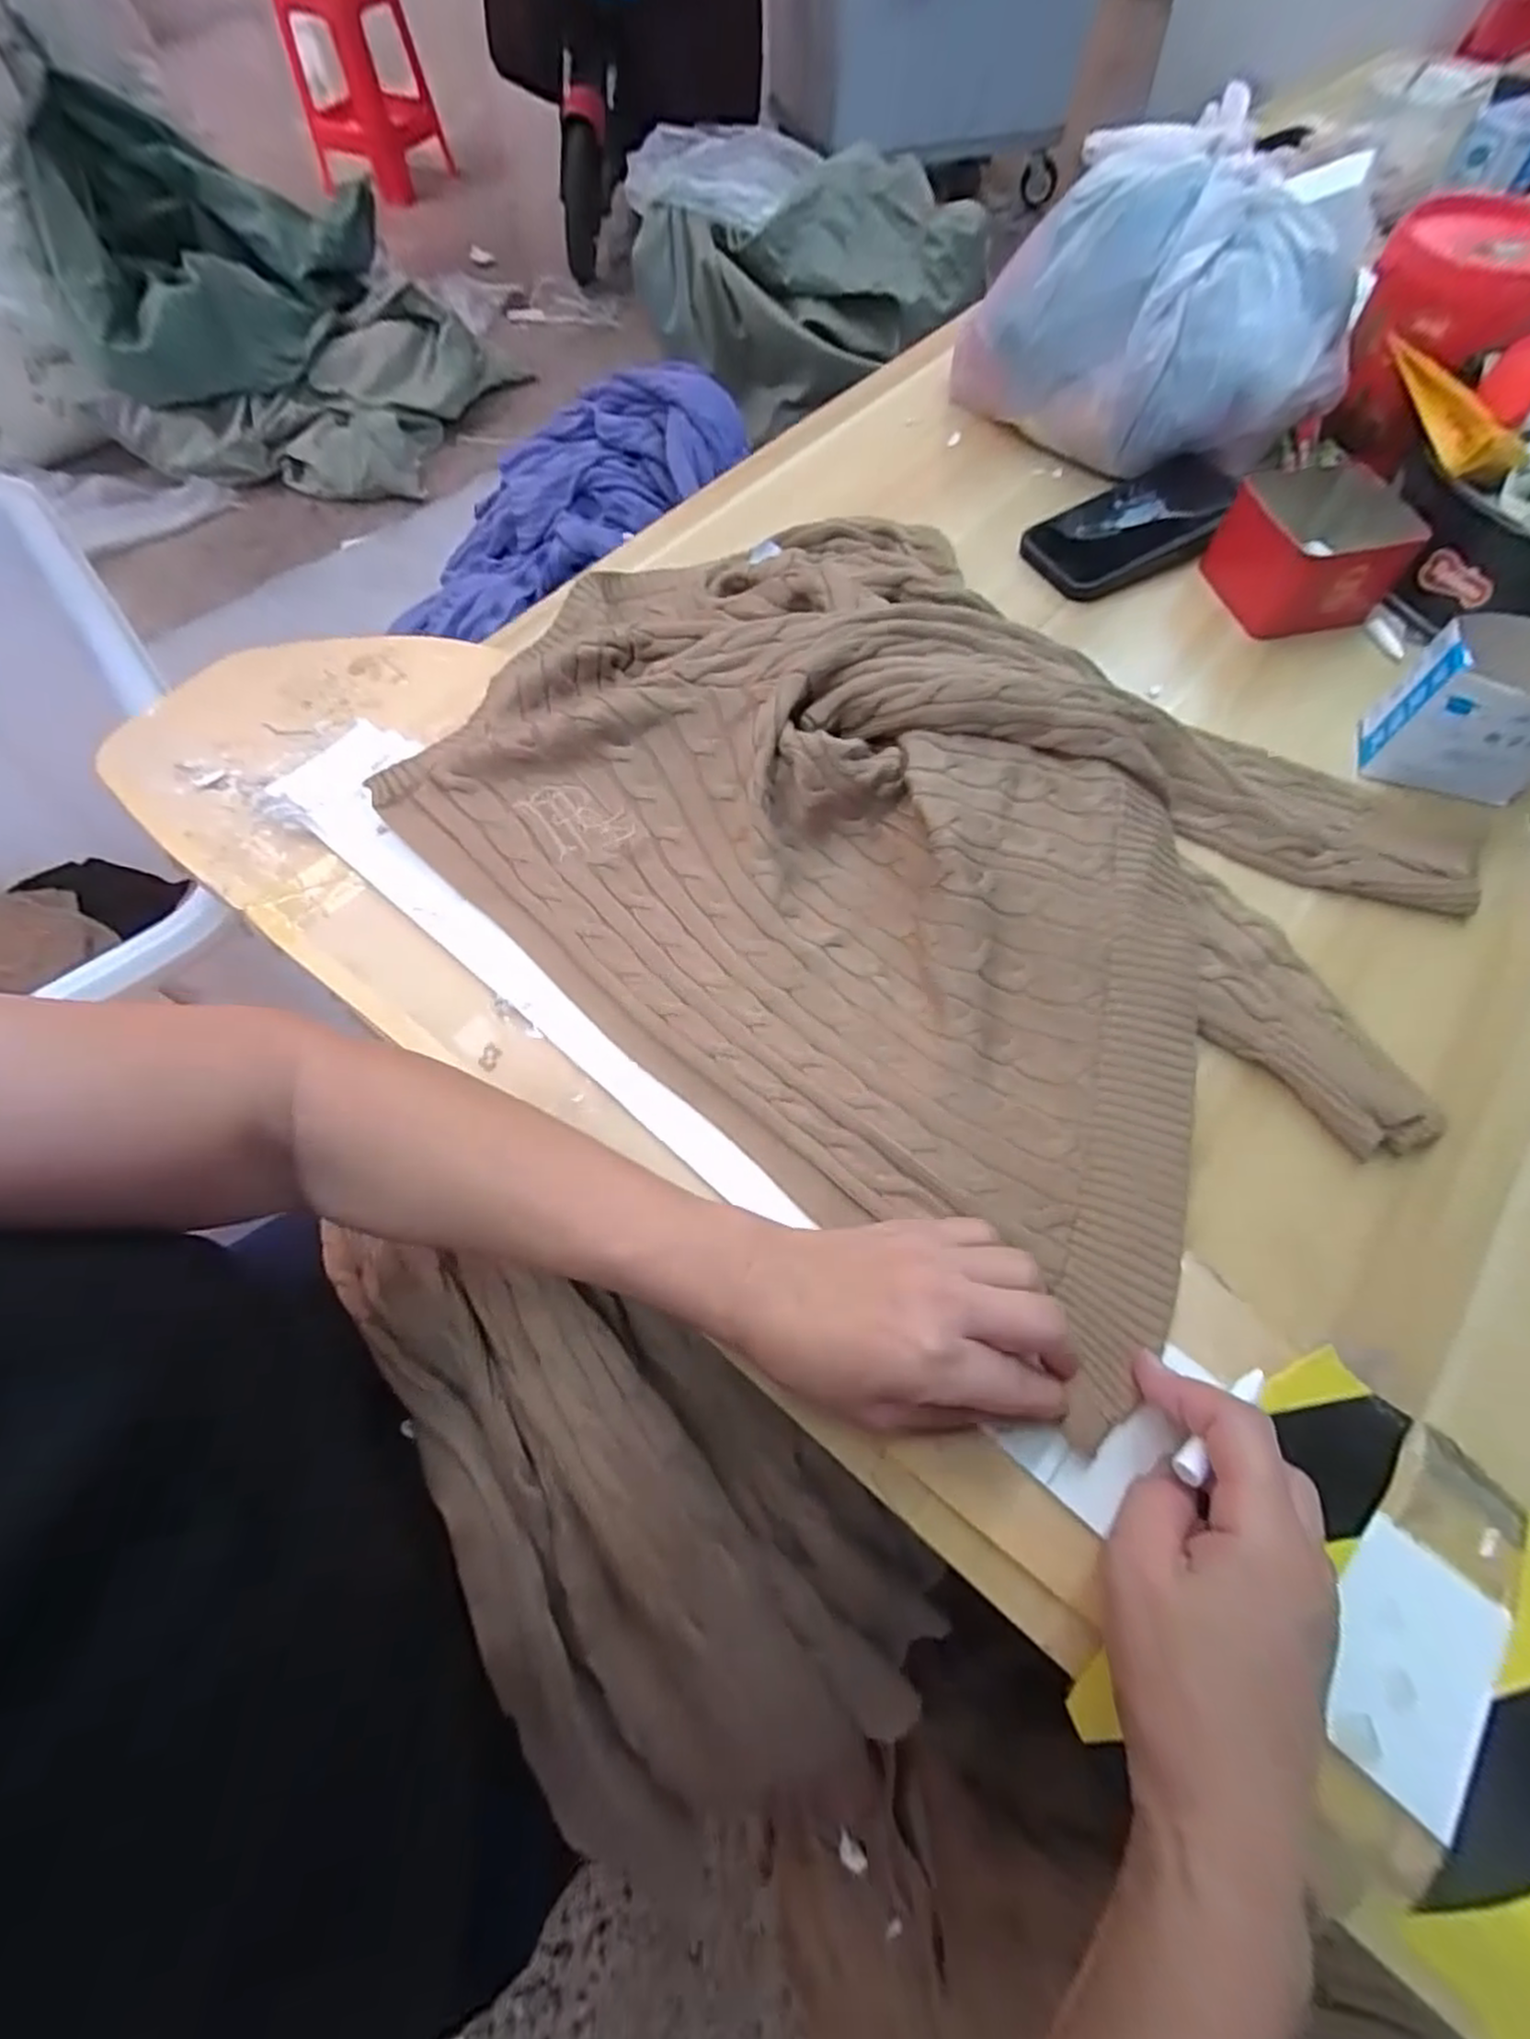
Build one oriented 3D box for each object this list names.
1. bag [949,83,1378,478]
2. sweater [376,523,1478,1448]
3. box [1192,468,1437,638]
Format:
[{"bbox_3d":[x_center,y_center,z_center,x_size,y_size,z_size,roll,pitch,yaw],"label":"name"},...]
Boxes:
[{"bbox_3d":[0.303,-0.562,0.587,0.194,0.155,0.272,-28,67,-12],"label":"bag"},{"bbox_3d":[0.078,-0.128,0.421,0.416,0.068,0.540,-41,70,-17],"label":"sweater"},{"bbox_3d":[0.394,-0.337,0.528,0.104,0.061,0.098,-16,65,-7],"label":"box"}]

